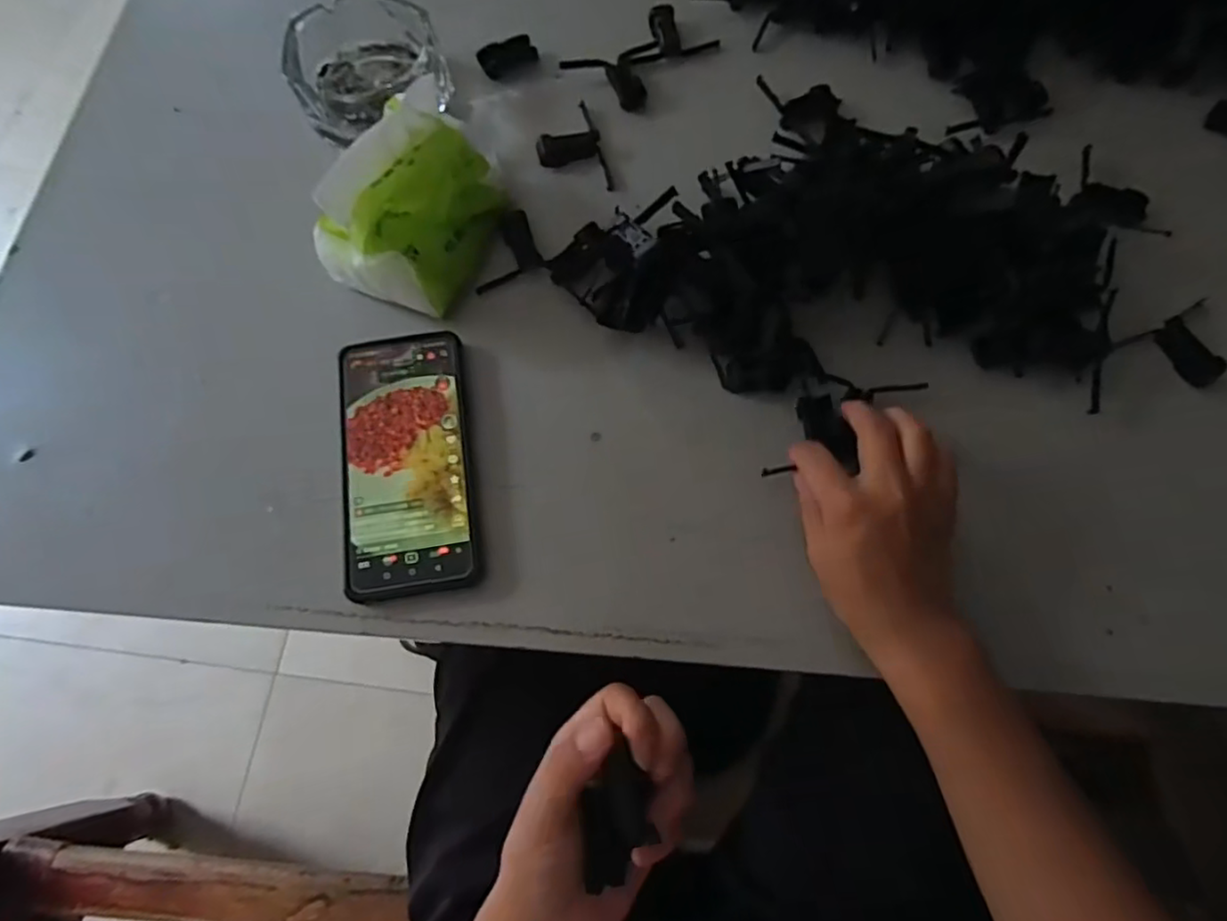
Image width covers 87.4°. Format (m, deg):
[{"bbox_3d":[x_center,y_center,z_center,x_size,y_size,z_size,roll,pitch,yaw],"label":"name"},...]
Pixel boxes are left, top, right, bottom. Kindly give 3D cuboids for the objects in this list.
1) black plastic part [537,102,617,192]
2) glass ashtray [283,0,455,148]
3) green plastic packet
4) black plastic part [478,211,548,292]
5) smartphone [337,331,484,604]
[{"bbox_3d":[-0.033,-0.240,0.488,0.049,0.012,0.080,-14,71,-5],"label":"black plastic part"},{"bbox_3d":[-0.184,-0.300,0.490,0.115,0.045,0.132,26,73,8],"label":"glass ashtray"},{"bbox_3d":[-0.125,-0.159,0.418,0.067,0.088,0.128,28,73,9],"label":"green plastic packet"},{"bbox_3d":[-0.078,-0.150,0.456,0.050,0.009,0.051,-18,72,-7],"label":"black plastic part"},{"bbox_3d":[-0.128,0.000,0.403,0.079,0.013,0.166,-8,71,-3],"label":"smartphone"}]

